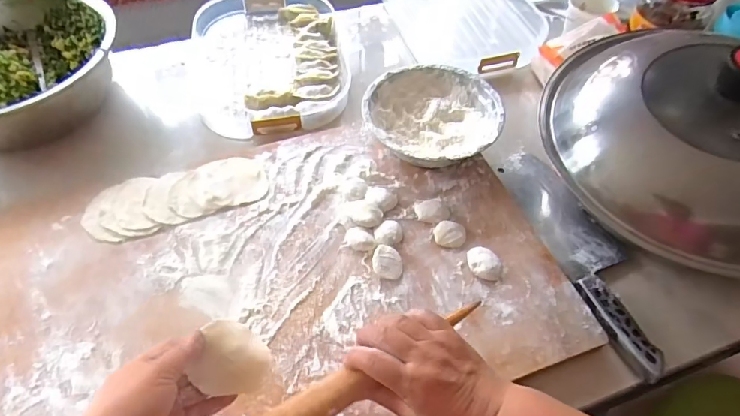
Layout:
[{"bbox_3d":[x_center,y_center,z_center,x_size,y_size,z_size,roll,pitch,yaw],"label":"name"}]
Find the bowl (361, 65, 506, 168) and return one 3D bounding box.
[{"bbox_3d":[0.075,-0.103,0.571,0.155,0.056,0.157,0,54,0],"label":"bowl"}]

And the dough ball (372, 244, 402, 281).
[{"bbox_3d":[0.018,0.056,0.480,0.030,0.010,0.037,1,54,0],"label":"dough ball"}]

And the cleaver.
[{"bbox_3d":[0.234,0.042,0.512,0.077,0.029,0.285,-13,55,-10],"label":"cleaver"}]

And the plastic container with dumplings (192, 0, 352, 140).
[{"bbox_3d":[-0.152,-0.227,0.706,0.224,0.046,0.310,-11,55,-8],"label":"plastic container with dumplings"}]

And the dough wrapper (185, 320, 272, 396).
[{"bbox_3d":[-0.109,0.122,0.374,0.058,0.009,0.055,15,68,-17],"label":"dough wrapper"}]

